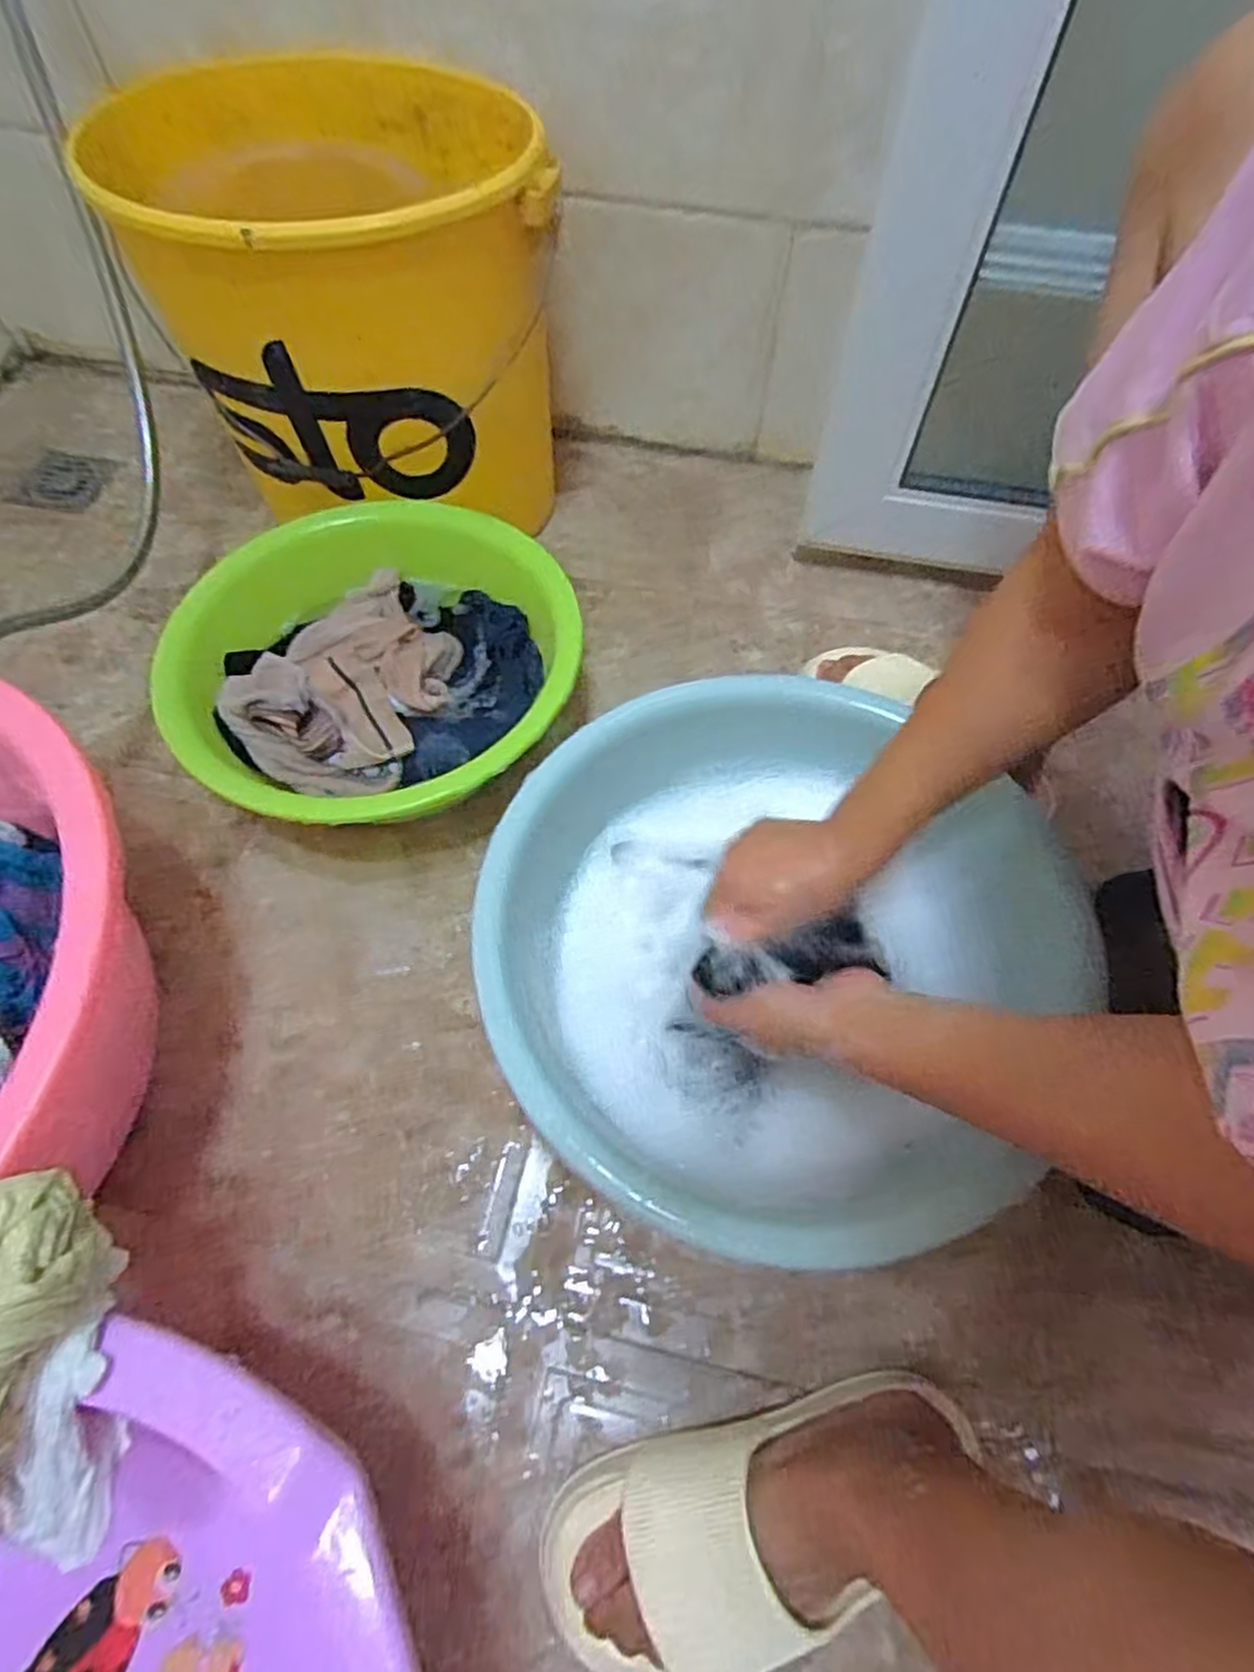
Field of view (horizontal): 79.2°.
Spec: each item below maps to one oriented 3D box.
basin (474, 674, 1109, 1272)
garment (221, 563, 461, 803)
[{"bbox_3d":[0.092,0.066,0.516,0.358,0.111,0.374,1,63,-2],"label":"basin"},{"bbox_3d":[-0.237,-0.142,0.661,0.158,0.057,0.234,16,61,9],"label":"garment"}]

